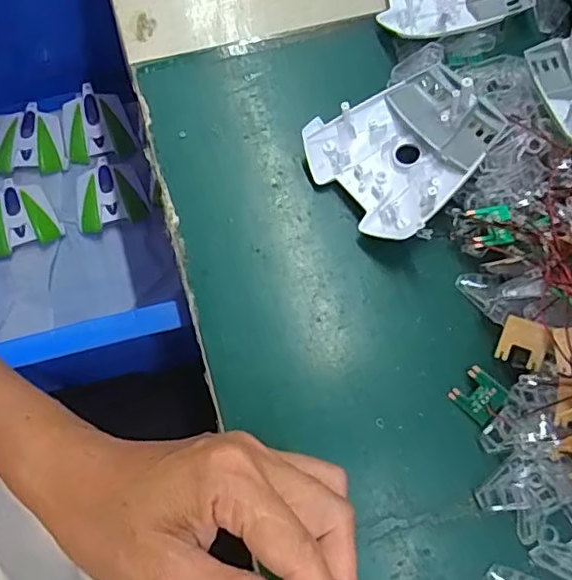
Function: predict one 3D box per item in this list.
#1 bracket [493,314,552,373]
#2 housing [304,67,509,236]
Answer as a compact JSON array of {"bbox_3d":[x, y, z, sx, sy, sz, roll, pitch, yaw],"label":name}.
[{"bbox_3d":[0.133,0.030,0.329,0.025,0.004,0.026,22,92,22],"label":"bracket"},{"bbox_3d":[0.077,-0.090,0.380,0.108,0.034,0.097,-34,76,-10],"label":"housing"}]

